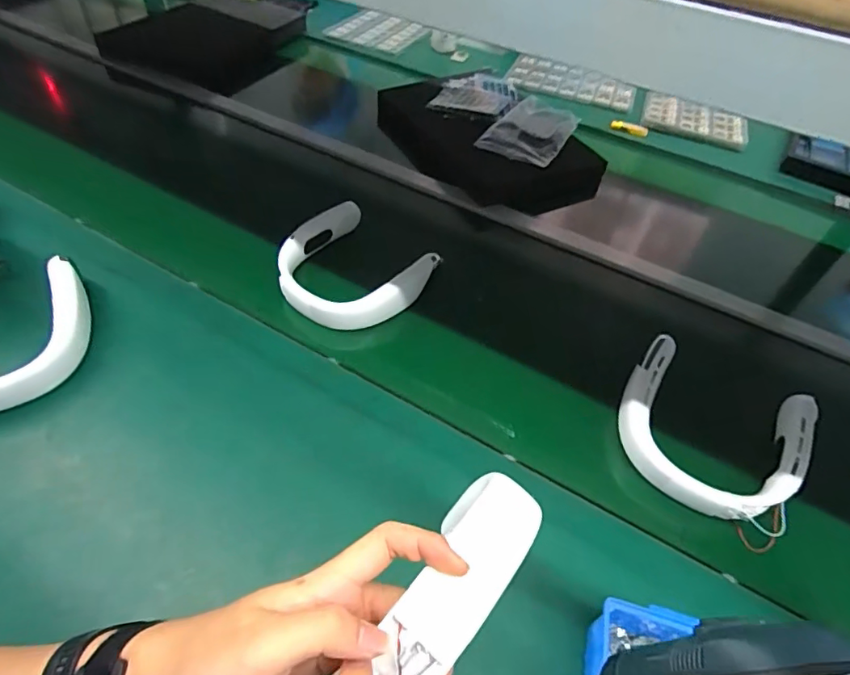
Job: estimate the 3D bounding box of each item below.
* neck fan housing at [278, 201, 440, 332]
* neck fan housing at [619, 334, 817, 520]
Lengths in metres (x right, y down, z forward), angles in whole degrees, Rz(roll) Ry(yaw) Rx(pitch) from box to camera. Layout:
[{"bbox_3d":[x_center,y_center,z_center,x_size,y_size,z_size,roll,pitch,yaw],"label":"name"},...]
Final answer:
[{"bbox_3d":[-0.111,-0.101,0.696,0.213,0.046,0.190,36,55,22],"label":"neck fan housing"},{"bbox_3d":[0.324,0.103,0.567,0.193,0.039,0.187,28,53,16],"label":"neck fan housing"}]

